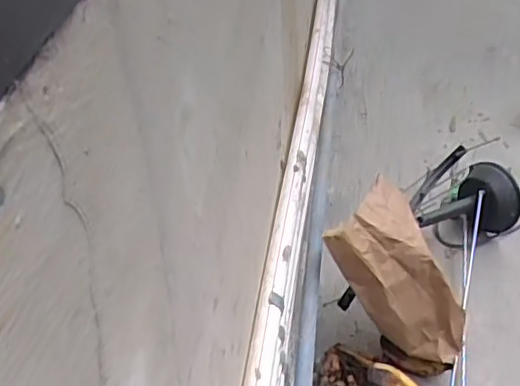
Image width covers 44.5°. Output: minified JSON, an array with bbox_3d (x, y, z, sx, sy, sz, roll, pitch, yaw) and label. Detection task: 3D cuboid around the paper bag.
[{"bbox_3d":[0.190,0.108,0.826,0.082,0.238,0.129,-15,21,50],"label":"paper bag"}]

